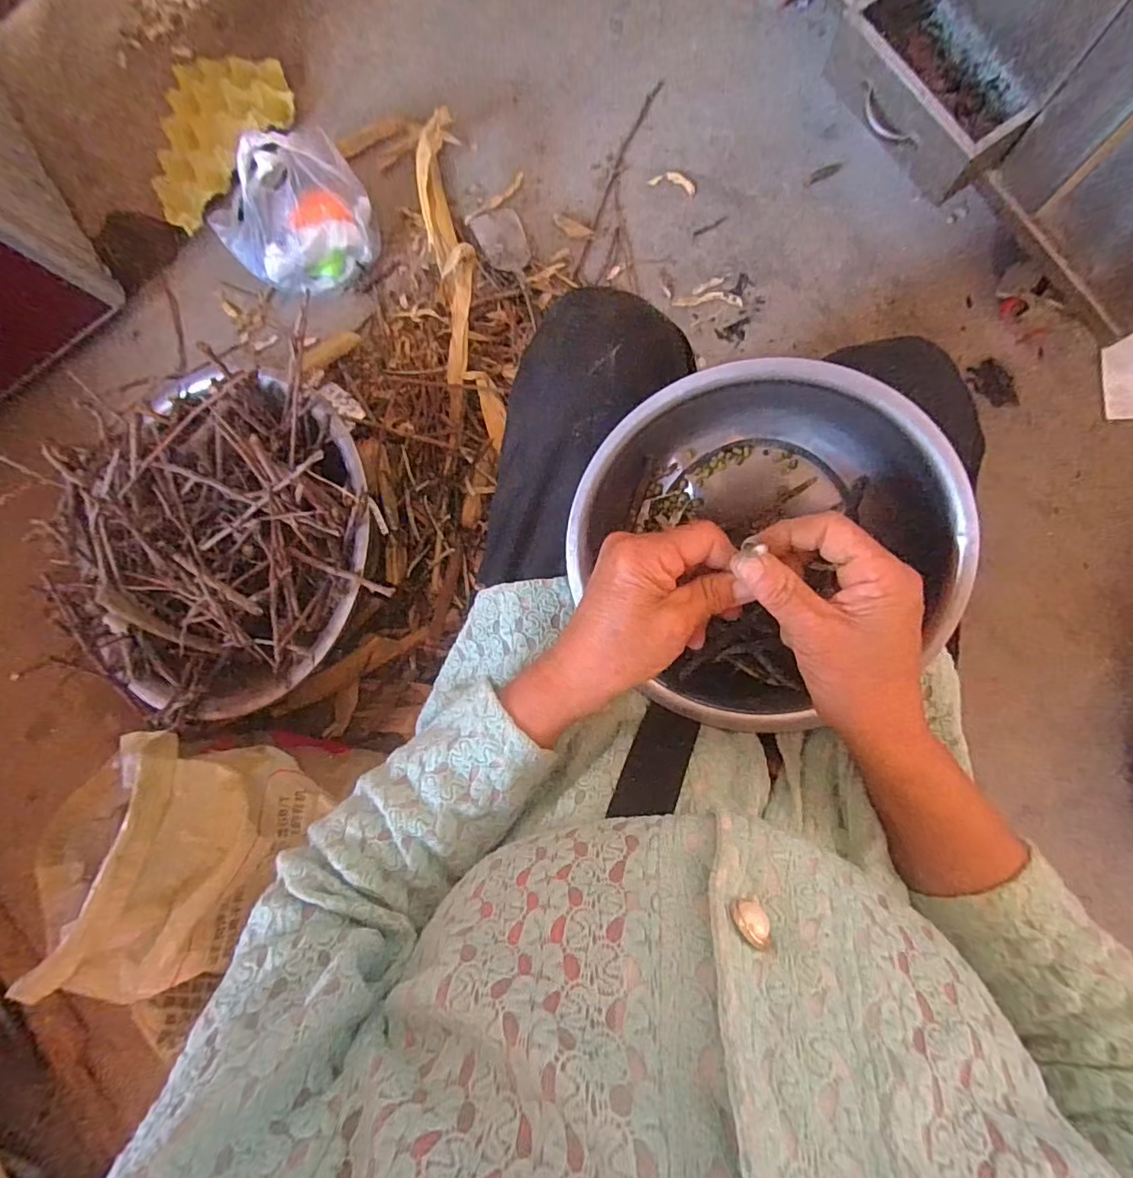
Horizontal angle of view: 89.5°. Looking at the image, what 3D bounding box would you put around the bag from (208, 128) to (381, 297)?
[{"bbox_3d":[-0.335,-0.461,0.713,0.179,0.148,0.095,-38,83,4],"label":"bag"}]

